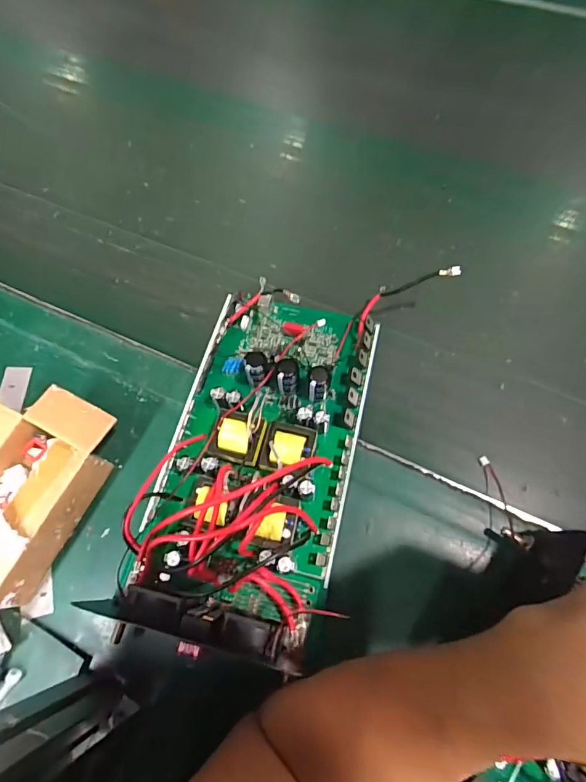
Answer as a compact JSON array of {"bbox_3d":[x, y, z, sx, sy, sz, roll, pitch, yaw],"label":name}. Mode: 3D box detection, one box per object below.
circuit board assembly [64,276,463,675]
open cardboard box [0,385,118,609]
[{"bbox_3d":[-0.031,0.039,0.415,0.195,0.083,0.366,10,71,6],"label":"circuit board assembly"},{"bbox_3d":[-0.270,0.100,0.399,0.131,0.068,0.217,22,72,10],"label":"open cardboard box"}]

